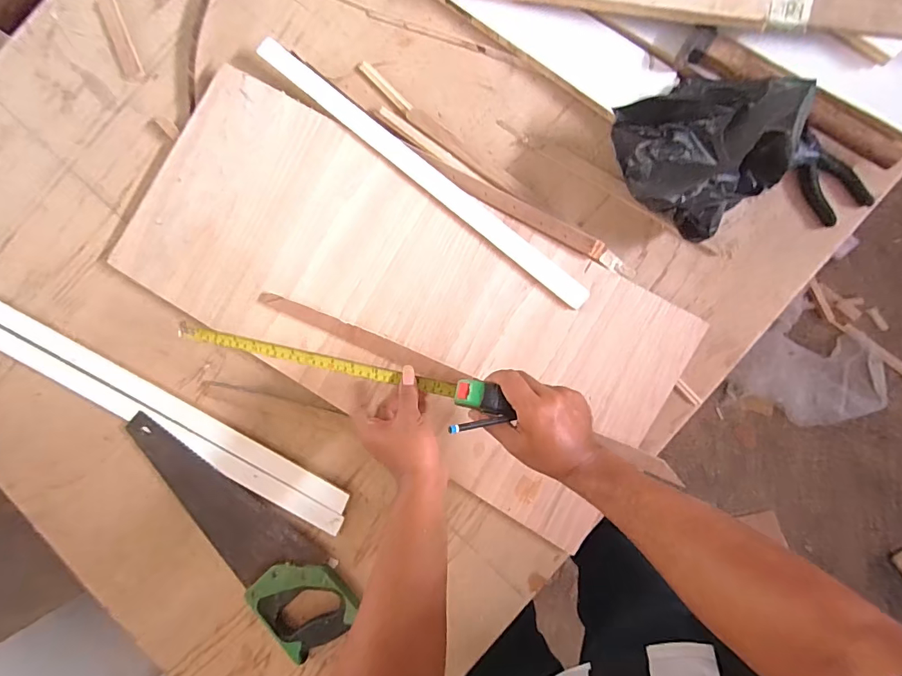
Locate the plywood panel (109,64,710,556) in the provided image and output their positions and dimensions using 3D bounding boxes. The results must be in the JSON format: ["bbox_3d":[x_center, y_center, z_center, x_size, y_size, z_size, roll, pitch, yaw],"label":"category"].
[{"bbox_3d":[-0.089,-0.060,0.645,0.791,0.024,0.370,27,87,7],"label":"plywood panel"}]

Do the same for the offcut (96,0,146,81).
[{"bbox_3d":[-0.547,-0.494,0.749,0.036,0.006,0.159,-25,83,4],"label":"offcut"}]

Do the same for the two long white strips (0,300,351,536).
[{"bbox_3d":[-0.466,0.100,0.680,0.697,0.010,0.062,25,87,8],"label":"two long white strips"}]

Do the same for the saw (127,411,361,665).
[{"bbox_3d":[-0.297,0.250,0.642,0.119,0.022,0.414,-43,82,1],"label":"saw"}]

